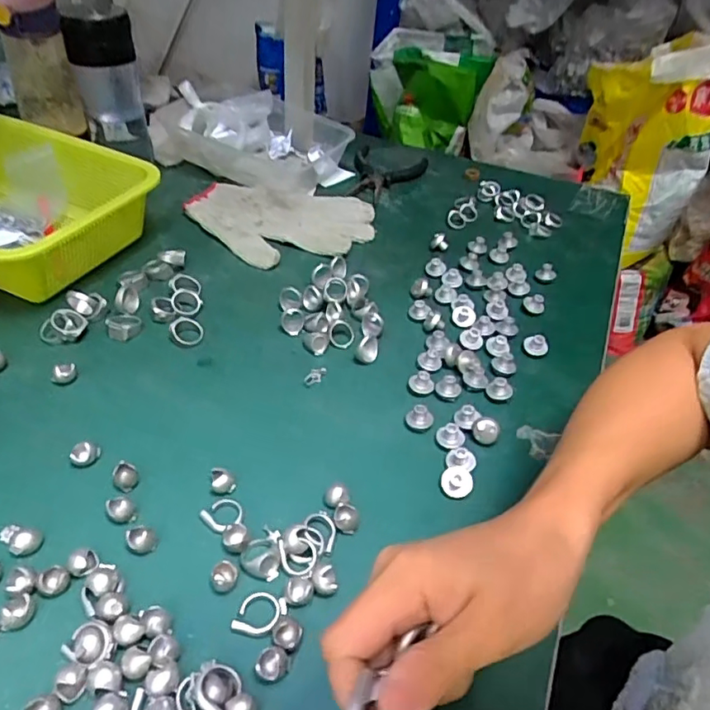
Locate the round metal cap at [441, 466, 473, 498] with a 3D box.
[{"bbox_3d":[0.071,0.086,0.385,0.021,0.017,0.019,18,44,14],"label":"round metal cap"}]

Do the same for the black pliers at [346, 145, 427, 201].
[{"bbox_3d":[0.032,-0.230,0.723,0.095,0.013,0.125,16,43,12],"label":"black pliers"}]

